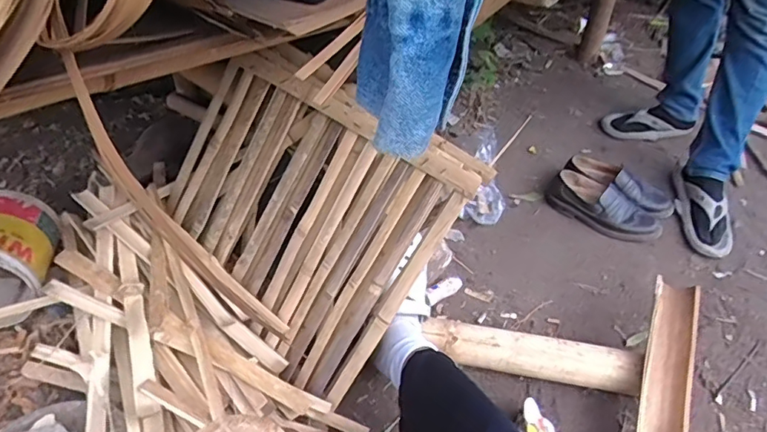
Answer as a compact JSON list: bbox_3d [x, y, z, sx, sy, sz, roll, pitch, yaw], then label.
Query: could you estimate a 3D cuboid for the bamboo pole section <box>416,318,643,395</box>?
[{"bbox_3d":[0.269,0.261,0.983,0.388,0.071,0.073,8,37,2],"label":"bamboo pole section"}]

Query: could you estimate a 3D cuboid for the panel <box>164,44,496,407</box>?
[{"bbox_3d":[-0.158,-0.021,0.912,0.528,0.452,0.061,36,14,21],"label":"panel"}]

